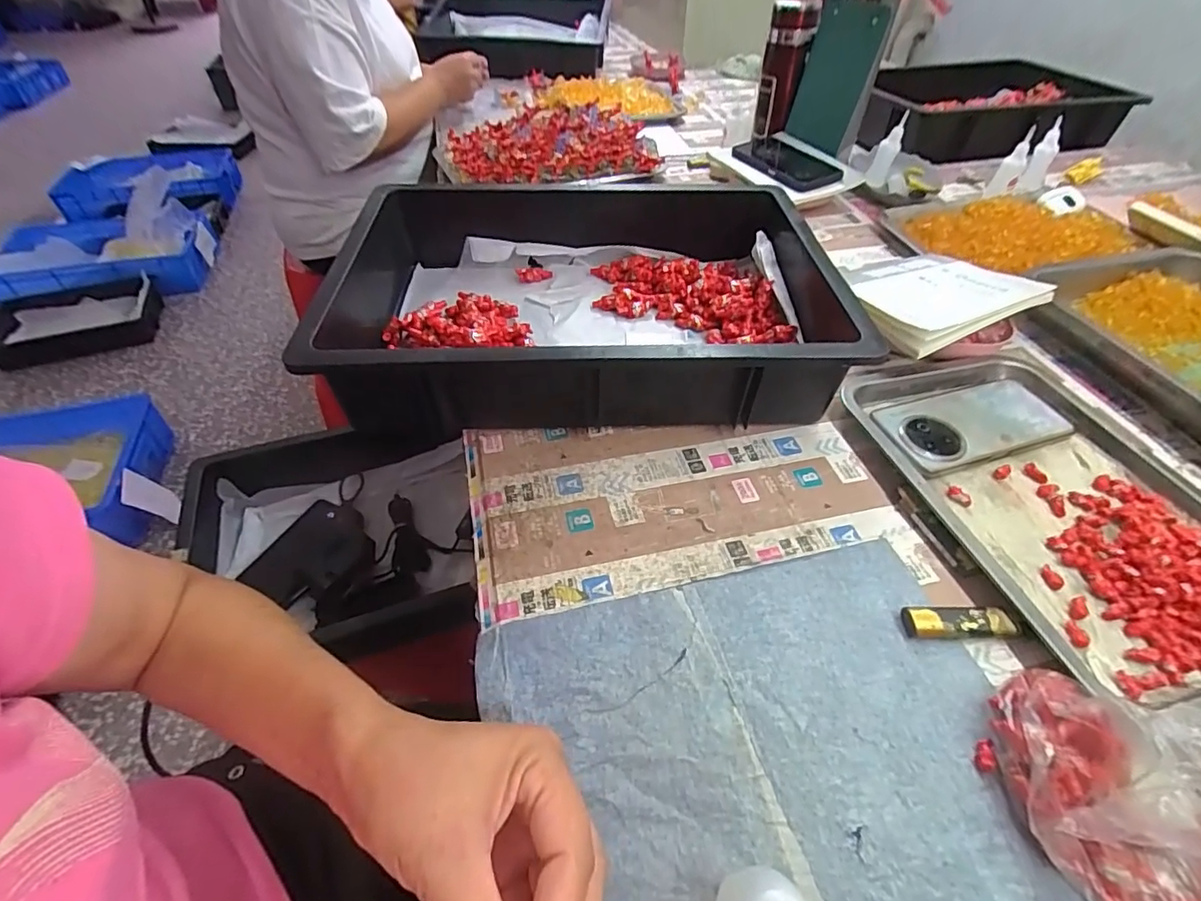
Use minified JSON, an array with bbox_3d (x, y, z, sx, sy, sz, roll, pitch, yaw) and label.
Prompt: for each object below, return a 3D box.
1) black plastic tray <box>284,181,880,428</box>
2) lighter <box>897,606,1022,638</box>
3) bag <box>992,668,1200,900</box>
[{"bbox_3d":[-0.025,-0.153,0.540,0.469,0.107,0.325,-2,47,-2],"label":"black plastic tray"},{"bbox_3d":[0.236,0.111,0.353,0.072,0.010,0.019,1,47,0],"label":"lighter"},{"bbox_3d":[0.280,0.167,0.244,0.156,0.083,0.108,28,53,24],"label":"bag"}]

